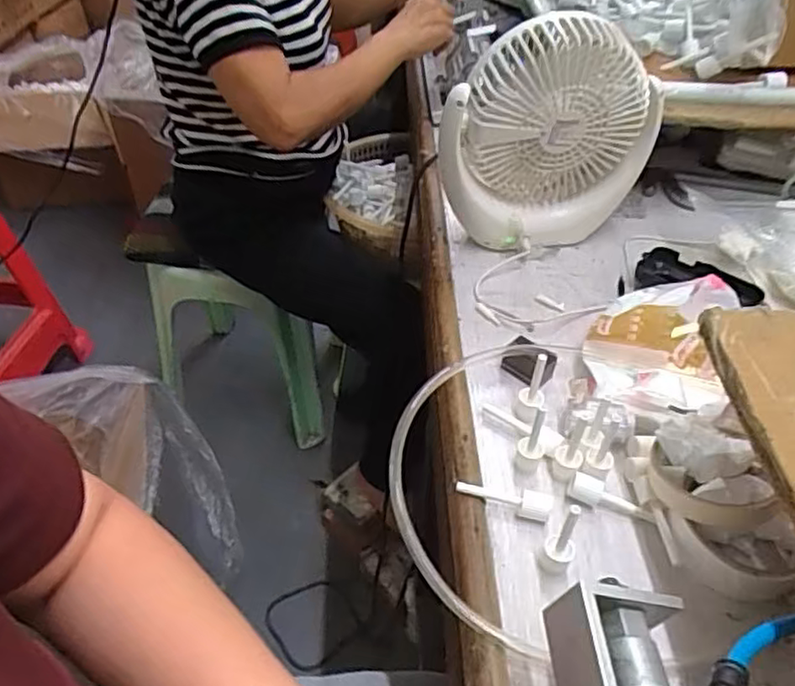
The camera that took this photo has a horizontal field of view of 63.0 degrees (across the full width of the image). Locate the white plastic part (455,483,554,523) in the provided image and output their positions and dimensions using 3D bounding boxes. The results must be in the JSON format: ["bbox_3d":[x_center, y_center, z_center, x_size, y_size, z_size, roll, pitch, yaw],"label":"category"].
[{"bbox_3d":[0.074,0.105,0.446,0.064,0.013,0.017,16,46,15],"label":"white plastic part"}]

